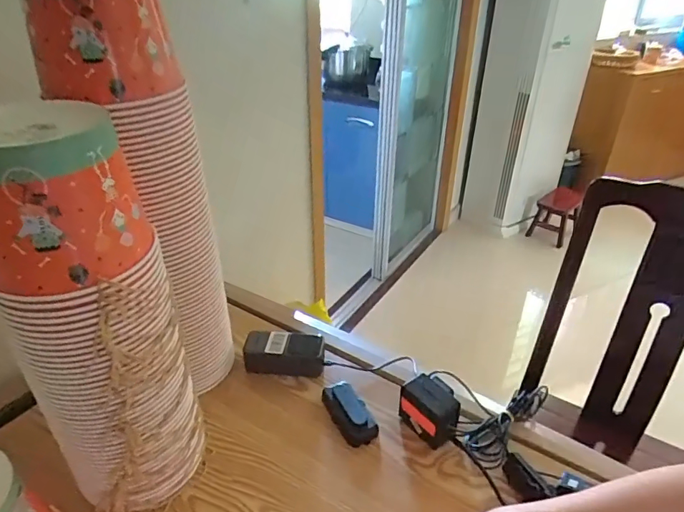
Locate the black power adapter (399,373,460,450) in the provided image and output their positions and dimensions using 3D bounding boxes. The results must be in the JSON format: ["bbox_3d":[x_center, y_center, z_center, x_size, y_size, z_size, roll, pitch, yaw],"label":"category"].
[{"bbox_3d":[0.129,0.221,0.684,0.056,0.076,0.086,-20,38,-30],"label":"black power adapter"}]

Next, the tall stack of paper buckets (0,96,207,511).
[{"bbox_3d":[-0.254,0.092,0.518,0.121,0.466,0.149,17,35,24],"label":"tall stack of paper buckets"}]

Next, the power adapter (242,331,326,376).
[{"bbox_3d":[-0.096,0.167,0.803,0.132,0.061,0.056,6,32,8],"label":"power adapter"}]

